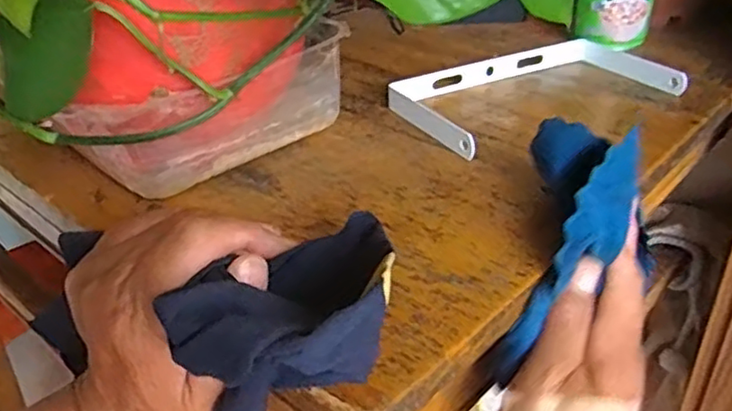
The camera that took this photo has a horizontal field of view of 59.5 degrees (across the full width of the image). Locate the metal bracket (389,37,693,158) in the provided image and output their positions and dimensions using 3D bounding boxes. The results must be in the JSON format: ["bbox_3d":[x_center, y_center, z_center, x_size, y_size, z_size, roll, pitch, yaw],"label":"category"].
[{"bbox_3d":[0.135,-0.088,0.467,0.232,0.020,0.101,-18,35,-25],"label":"metal bracket"}]

